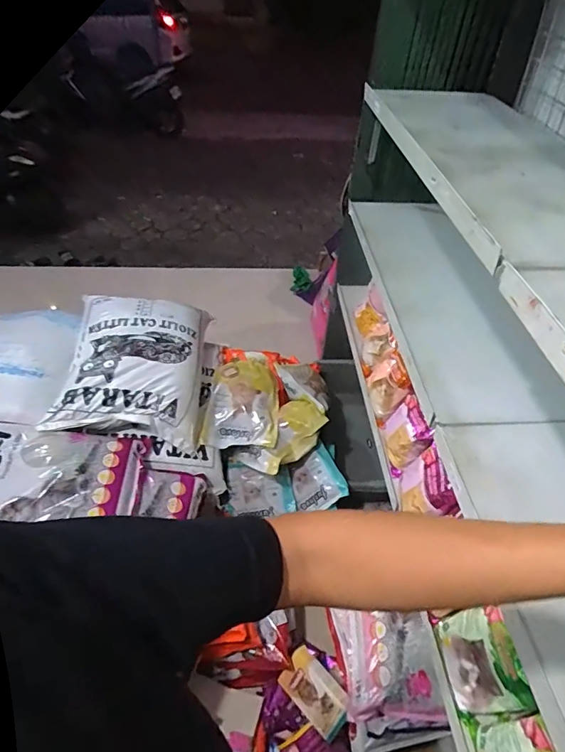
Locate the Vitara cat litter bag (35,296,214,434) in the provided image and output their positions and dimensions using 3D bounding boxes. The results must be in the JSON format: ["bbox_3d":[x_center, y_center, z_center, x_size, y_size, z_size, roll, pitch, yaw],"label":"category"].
[{"bbox_3d":[-0.375,-0.037,1.170,0.311,0.142,0.419,3,44,-2],"label":"Vitara cat litter bag"}]

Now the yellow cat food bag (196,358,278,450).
[{"bbox_3d":[-0.117,0.078,1.345,0.206,0.120,0.278,4,44,-1],"label":"yellow cat food bag"}]

